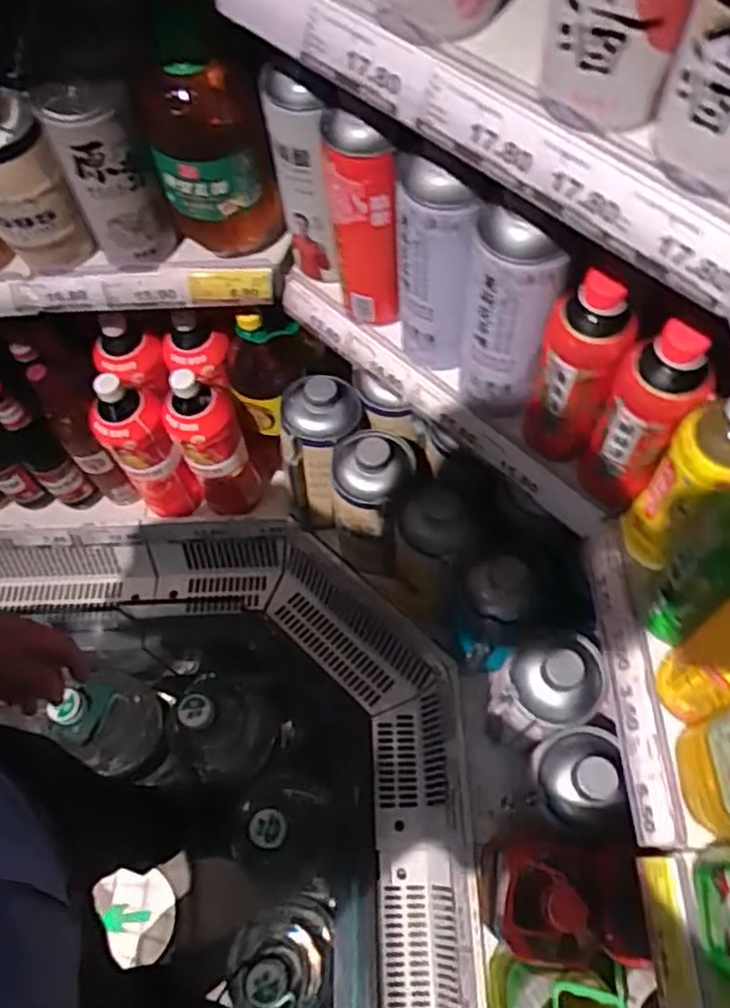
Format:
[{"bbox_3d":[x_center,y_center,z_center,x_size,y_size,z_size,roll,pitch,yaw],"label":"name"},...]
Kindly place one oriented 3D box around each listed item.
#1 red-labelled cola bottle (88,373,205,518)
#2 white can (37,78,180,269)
[{"bbox_3d":[-0.300,-0.068,0.997,0.086,0.295,0.077,-35,68,-13],"label":"red-labelled cola bottle"},{"bbox_3d":[-0.255,-0.330,0.731,0.086,0.186,0.074,-21,65,-7],"label":"white can"}]

